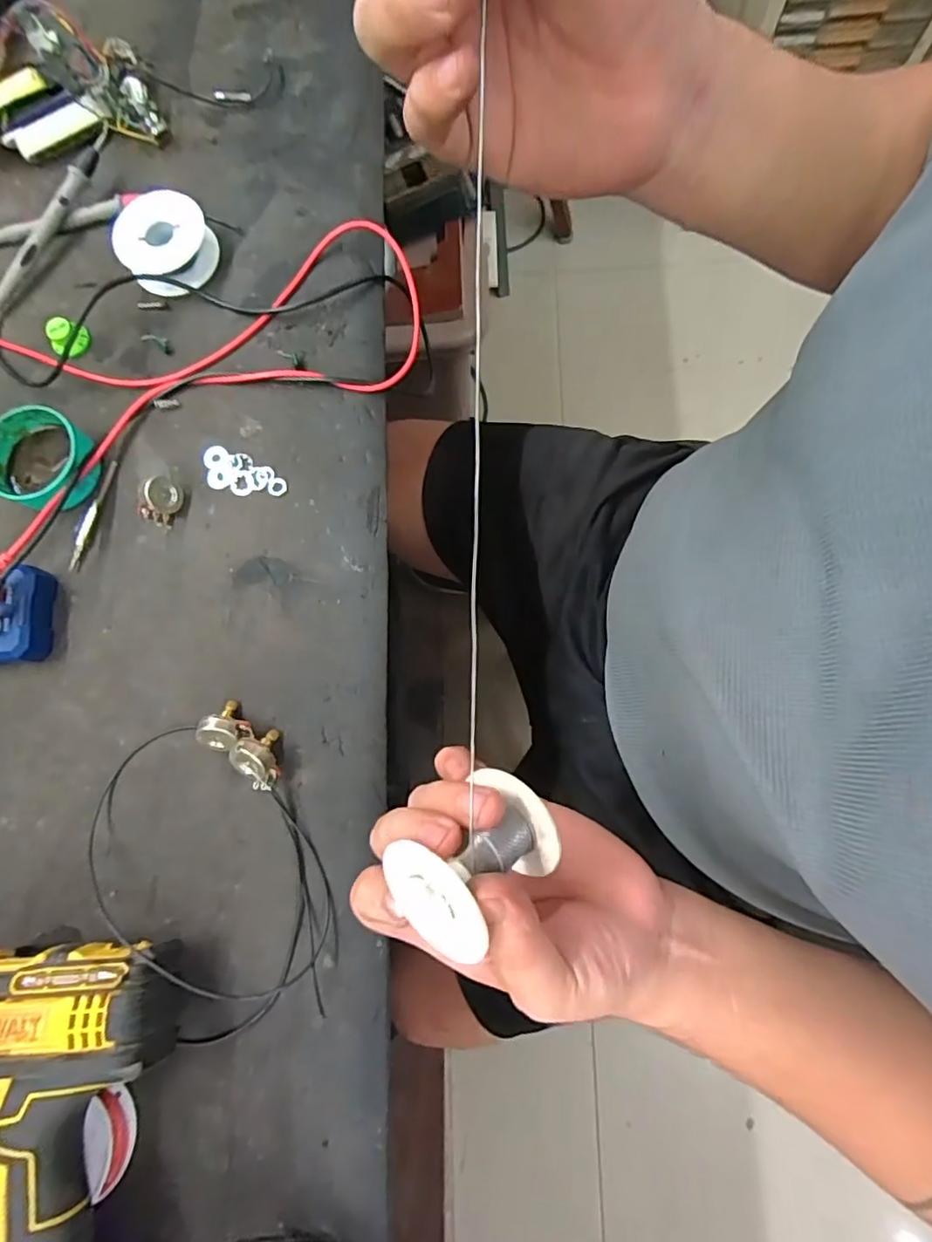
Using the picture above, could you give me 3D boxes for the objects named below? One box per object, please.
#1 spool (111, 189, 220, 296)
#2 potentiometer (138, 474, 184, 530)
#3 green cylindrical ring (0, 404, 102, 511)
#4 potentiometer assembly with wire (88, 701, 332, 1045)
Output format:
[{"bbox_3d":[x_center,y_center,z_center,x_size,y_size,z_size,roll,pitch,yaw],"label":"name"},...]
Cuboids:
[{"bbox_3d":[-0.203,-0.258,0.383,0.061,0.023,0.067,-1,79,4],"label":"spool"},{"bbox_3d":[-0.190,-0.075,0.356,0.018,0.022,0.029,28,82,8],"label":"potentiometer"},{"bbox_3d":[-0.268,-0.101,0.361,0.062,0.026,0.060,-1,79,4],"label":"green cylindrical ring"},{"bbox_3d":[-0.148,0.141,0.312,0.126,0.024,0.168,-22,79,-1],"label":"potentiometer assembly with wire"}]

